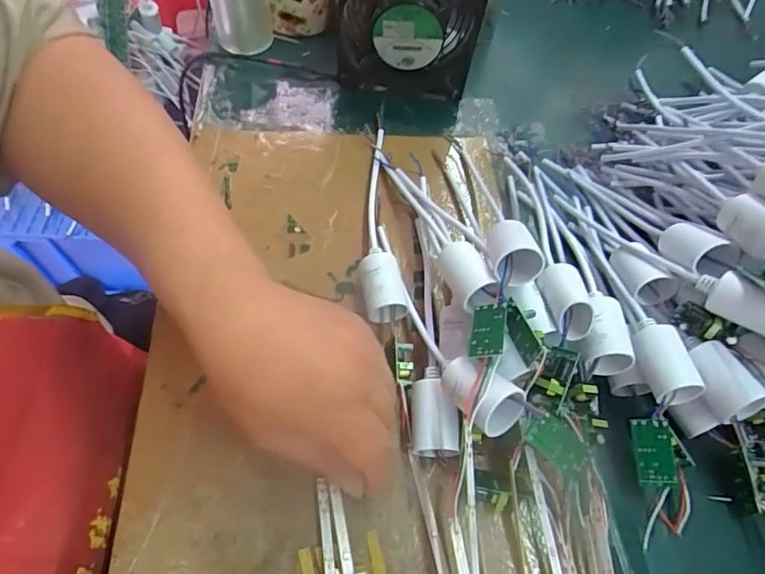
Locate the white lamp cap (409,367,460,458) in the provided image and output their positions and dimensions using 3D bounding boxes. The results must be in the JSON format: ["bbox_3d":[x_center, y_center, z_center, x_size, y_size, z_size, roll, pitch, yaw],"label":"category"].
[{"bbox_3d":[0.032,0.077,0.312,0.028,0.028,0.050,6,60,-1],"label":"white lamp cap"}]

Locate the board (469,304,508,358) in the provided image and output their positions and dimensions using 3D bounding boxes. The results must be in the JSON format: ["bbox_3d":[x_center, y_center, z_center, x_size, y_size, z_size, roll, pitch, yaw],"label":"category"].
[{"bbox_3d":[0.061,0.025,0.290,0.020,0.006,0.036,-12,45,31],"label":"board"}]

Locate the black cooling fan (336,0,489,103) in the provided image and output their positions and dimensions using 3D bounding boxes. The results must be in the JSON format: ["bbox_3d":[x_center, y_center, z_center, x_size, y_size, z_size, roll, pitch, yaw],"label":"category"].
[{"bbox_3d":[0.022,-0.233,0.449,0.124,0.124,0.047,5,59,-1],"label":"black cooling fan"}]

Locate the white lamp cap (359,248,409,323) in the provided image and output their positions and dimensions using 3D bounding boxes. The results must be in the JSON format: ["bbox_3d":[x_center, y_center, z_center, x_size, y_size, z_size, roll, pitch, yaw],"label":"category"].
[{"bbox_3d":[-0.001,-0.002,0.353,0.027,0.029,0.047,-8,61,-9],"label":"white lamp cap"}]

